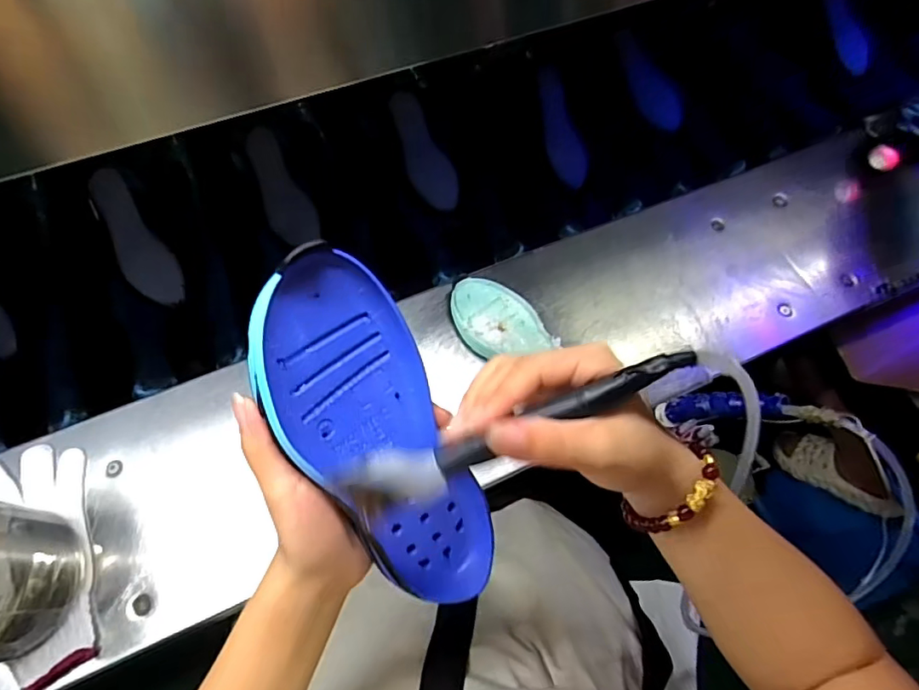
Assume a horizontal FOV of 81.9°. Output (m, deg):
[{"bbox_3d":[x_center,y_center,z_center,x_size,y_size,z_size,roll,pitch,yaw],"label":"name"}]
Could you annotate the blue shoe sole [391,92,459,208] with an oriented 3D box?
[{"bbox_3d":[-0.053,-0.280,0.746,0.060,0.025,0.191,-19,80,-11],"label":"blue shoe sole"}]

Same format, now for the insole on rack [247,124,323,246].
[{"bbox_3d":[-0.242,-0.215,0.710,0.057,0.014,0.179,-24,82,-13],"label":"insole on rack"}]

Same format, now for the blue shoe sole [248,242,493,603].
[{"bbox_3d":[-0.043,0.051,0.288,0.079,0.024,0.206,-29,108,-15],"label":"blue shoe sole"}]

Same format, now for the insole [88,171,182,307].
[{"bbox_3d":[-0.403,-0.133,0.658,0.054,0.010,0.192,-29,86,-15],"label":"insole"}]

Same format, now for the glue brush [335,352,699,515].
[{"bbox_3d":[0.028,0.038,0.239,0.165,0.026,0.021,-22,64,1],"label":"glue brush"}]

